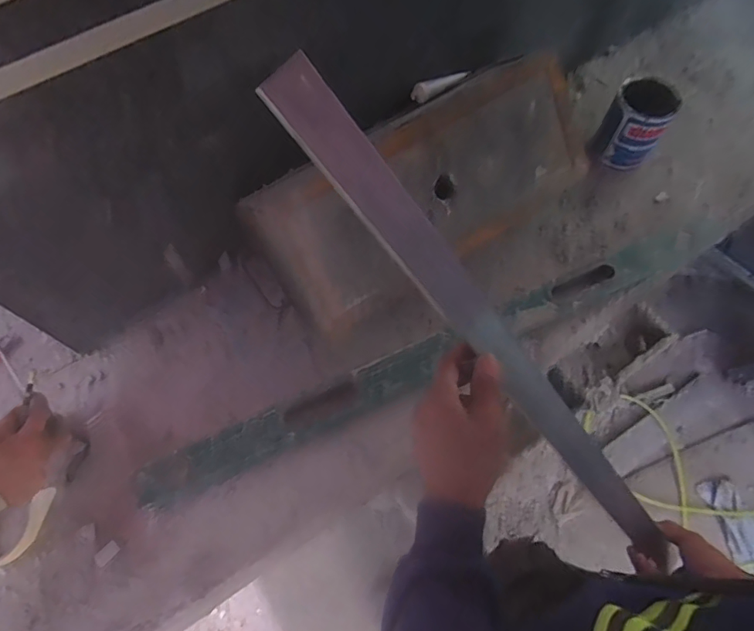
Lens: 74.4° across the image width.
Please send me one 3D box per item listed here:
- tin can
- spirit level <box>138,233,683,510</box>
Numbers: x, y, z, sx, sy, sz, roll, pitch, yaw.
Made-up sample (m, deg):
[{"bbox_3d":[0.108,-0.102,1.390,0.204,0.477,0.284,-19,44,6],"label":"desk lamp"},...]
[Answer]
[{"bbox_3d":[0.452,-0.335,0.877,0.102,0.124,0.099,30,69,14],"label":"tin can"},{"bbox_3d":[0.063,0.075,0.745,0.845,0.040,0.068,-24,67,-10],"label":"spirit level"}]

